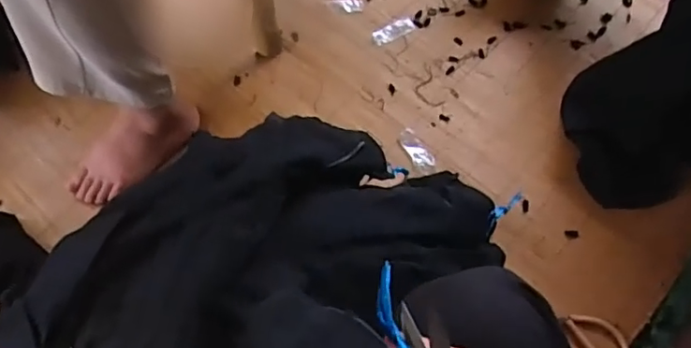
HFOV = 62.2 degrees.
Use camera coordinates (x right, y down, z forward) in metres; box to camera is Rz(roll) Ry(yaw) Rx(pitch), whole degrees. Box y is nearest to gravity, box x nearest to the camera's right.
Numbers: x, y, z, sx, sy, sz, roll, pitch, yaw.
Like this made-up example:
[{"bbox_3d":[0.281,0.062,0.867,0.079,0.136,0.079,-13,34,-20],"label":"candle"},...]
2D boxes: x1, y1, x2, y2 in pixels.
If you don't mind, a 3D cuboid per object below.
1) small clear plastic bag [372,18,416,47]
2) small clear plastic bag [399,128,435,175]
[{"bbox_3d":[0.090,-0.263,1.055,0.086,0.004,0.036,-26,66,-12],"label":"small clear plastic bag"},{"bbox_3d":[0.119,-0.038,0.928,0.037,0.014,0.085,-24,66,-12],"label":"small clear plastic bag"}]

